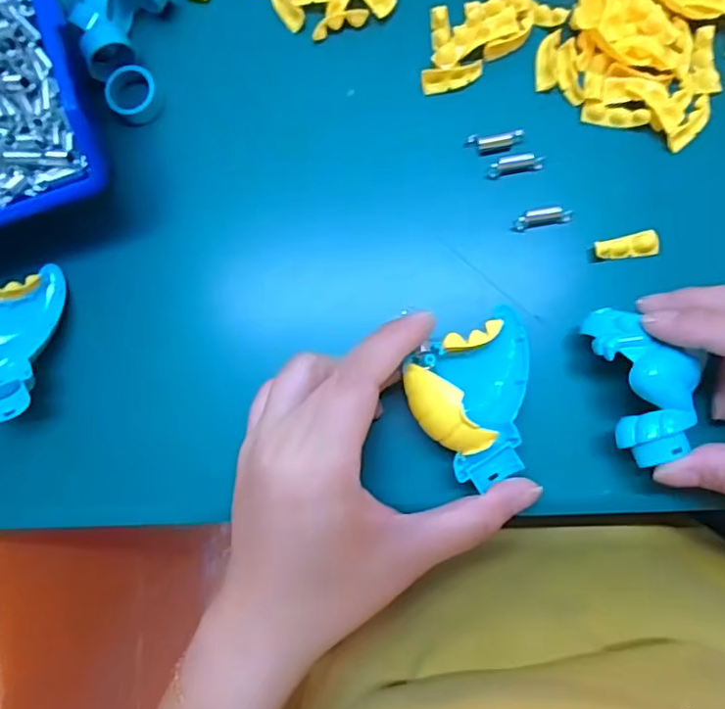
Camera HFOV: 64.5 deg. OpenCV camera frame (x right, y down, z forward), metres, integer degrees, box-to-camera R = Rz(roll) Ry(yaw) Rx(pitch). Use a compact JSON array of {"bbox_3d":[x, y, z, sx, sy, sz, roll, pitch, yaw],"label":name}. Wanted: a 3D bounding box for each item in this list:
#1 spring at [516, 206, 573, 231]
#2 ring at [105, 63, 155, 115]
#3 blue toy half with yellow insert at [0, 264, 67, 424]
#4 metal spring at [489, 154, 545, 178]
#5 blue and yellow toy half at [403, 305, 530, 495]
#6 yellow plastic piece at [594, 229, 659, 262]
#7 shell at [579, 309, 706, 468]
[{"bbox_3d":[0.086,-0.065,0.272,0.025,0.006,0.007,-11,84,4],"label":"spring"},{"bbox_3d":[-0.118,-0.133,0.293,0.020,0.013,0.026,21,87,6],"label":"ring"},{"bbox_3d":[-0.175,-0.006,0.273,0.047,0.035,0.074,-3,85,4],"label":"blue toy half with yellow insert"},{"bbox_3d":[0.073,-0.091,0.274,0.026,0.006,0.008,-9,85,4],"label":"metal spring"},{"bbox_3d":[0.046,0.017,0.246,0.051,0.035,0.074,2,85,5],"label":"blue and yellow toy half"},{"bbox_3d":[0.123,-0.050,0.267,0.029,0.005,0.011,-10,84,4],"label":"yellow plastic piece"},{"bbox_3d":[0.117,0.010,0.234,0.033,0.019,0.065,-18,82,3],"label":"shell"}]

